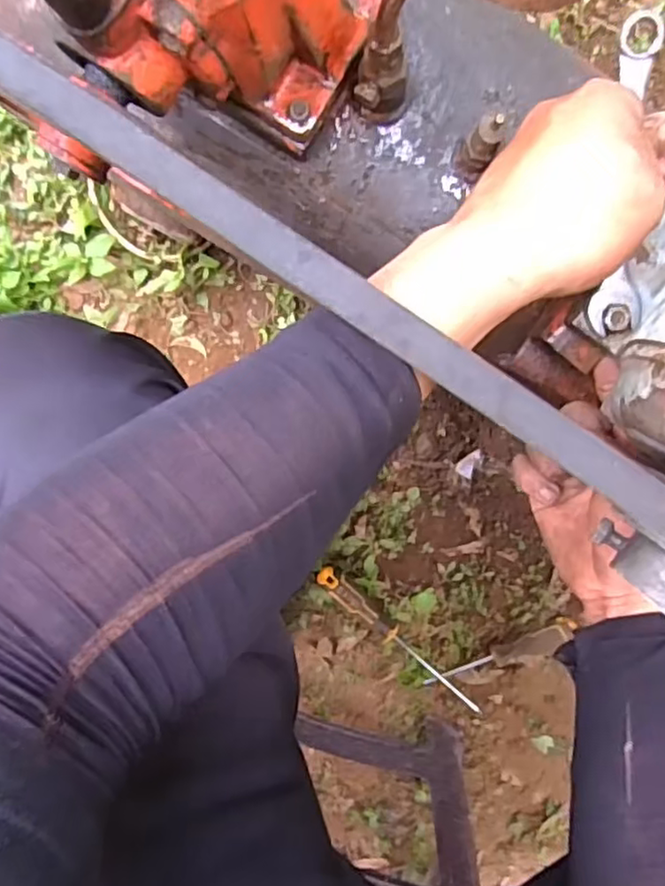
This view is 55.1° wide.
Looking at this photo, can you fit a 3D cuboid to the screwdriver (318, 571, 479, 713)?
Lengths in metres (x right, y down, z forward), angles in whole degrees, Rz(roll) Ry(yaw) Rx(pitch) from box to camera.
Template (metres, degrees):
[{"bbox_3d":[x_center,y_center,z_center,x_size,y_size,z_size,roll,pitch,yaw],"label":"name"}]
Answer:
[{"bbox_3d":[0.078,0.231,0.724,0.251,0.025,0.022,45,98,-5],"label":"screwdriver"}]

